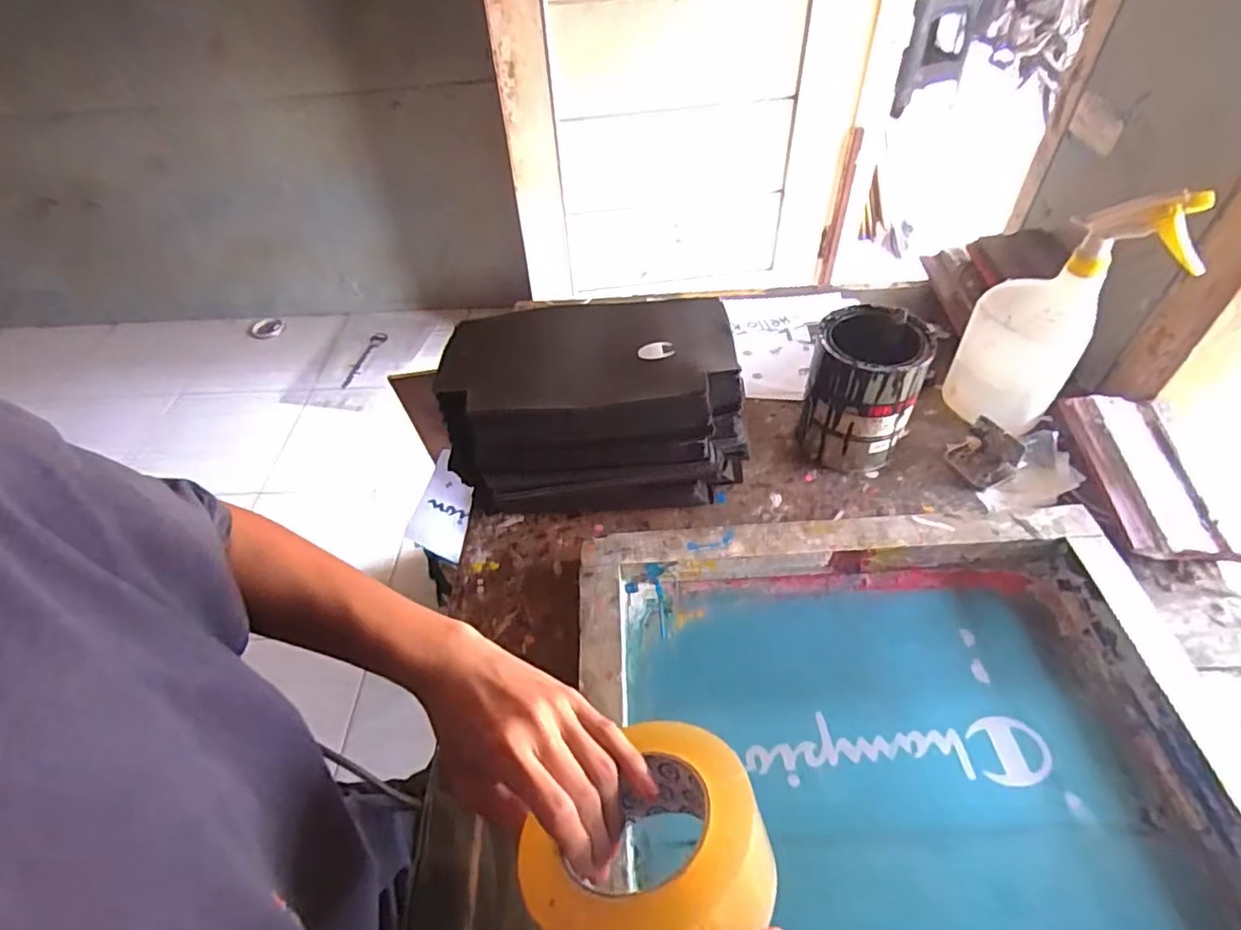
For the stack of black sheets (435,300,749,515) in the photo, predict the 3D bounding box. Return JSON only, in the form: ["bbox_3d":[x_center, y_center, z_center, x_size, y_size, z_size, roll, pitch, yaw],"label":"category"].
[{"bbox_3d":[-0.023,-0.060,0.666,0.295,0.157,0.189,-5,47,0],"label":"stack of black sheets"}]

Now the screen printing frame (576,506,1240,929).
[{"bbox_3d":[0.205,0.279,0.409,0.465,0.040,0.579,-3,47,1],"label":"screen printing frame"}]

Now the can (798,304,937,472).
[{"bbox_3d":[0.256,-0.076,0.669,0.101,0.145,0.100,-2,47,2],"label":"can"}]

